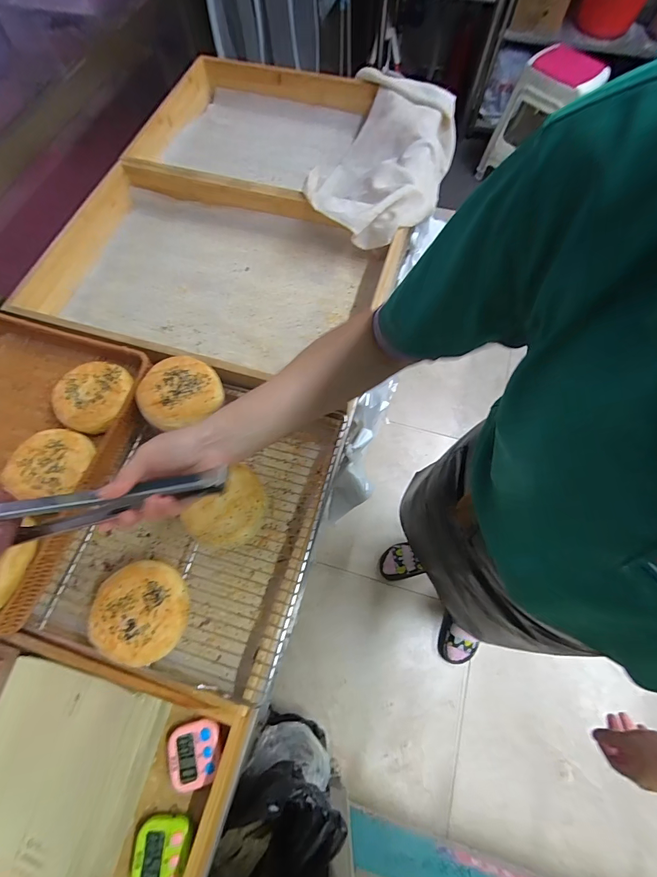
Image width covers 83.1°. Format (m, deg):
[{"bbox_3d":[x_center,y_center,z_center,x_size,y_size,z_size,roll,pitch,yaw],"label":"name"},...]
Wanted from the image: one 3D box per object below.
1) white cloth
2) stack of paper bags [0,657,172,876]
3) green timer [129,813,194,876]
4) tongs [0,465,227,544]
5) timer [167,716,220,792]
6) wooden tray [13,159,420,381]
[{"bbox_3d":[0.113,-0.565,0.769,0.245,0.103,0.454,18,70,7],"label":"white cloth"},{"bbox_3d":[-0.313,0.376,0.432,0.185,0.044,0.180,14,69,6],"label":"stack of paper bags"},{"bbox_3d":[-0.185,0.461,0.410,0.060,0.013,0.063,3,69,1],"label":"green timer"},{"bbox_3d":[-0.237,0.066,0.359,0.279,0.049,0.036,-9,69,-1],"label":"tongs"},{"bbox_3d":[-0.160,0.379,0.446,0.061,0.015,0.063,-15,69,-6],"label":"timer"},{"bbox_3d":[-0.213,-0.298,0.690,0.621,0.095,0.403,18,70,7],"label":"wooden tray"}]

